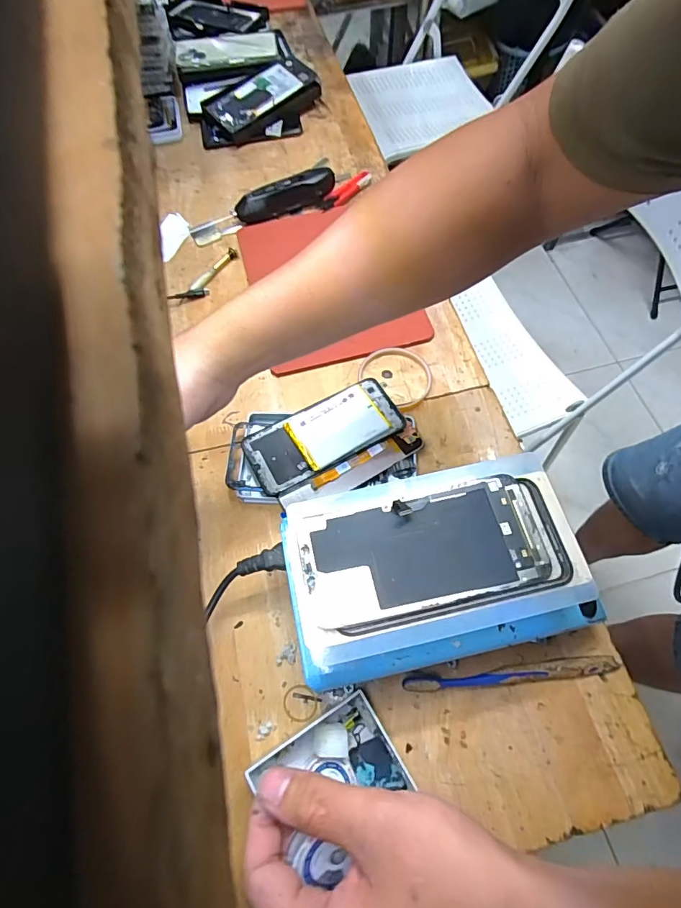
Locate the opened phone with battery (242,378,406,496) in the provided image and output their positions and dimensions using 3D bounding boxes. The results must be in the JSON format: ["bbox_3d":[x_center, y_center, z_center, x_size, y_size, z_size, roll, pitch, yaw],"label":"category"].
[{"bbox_3d":[-0.017,-0.024,0.470,0.163,0.010,0.075,-27,67,-10],"label":"opened phone with battery"}]

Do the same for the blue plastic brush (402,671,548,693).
[{"bbox_3d":[0.114,0.195,0.384,0.119,0.014,0.013,-2,65,0],"label":"blue plastic brush"}]

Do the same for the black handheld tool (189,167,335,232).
[{"bbox_3d":[-0.109,-0.353,0.627,0.207,0.037,0.033,-20,66,-8],"label":"black handheld tool"}]

